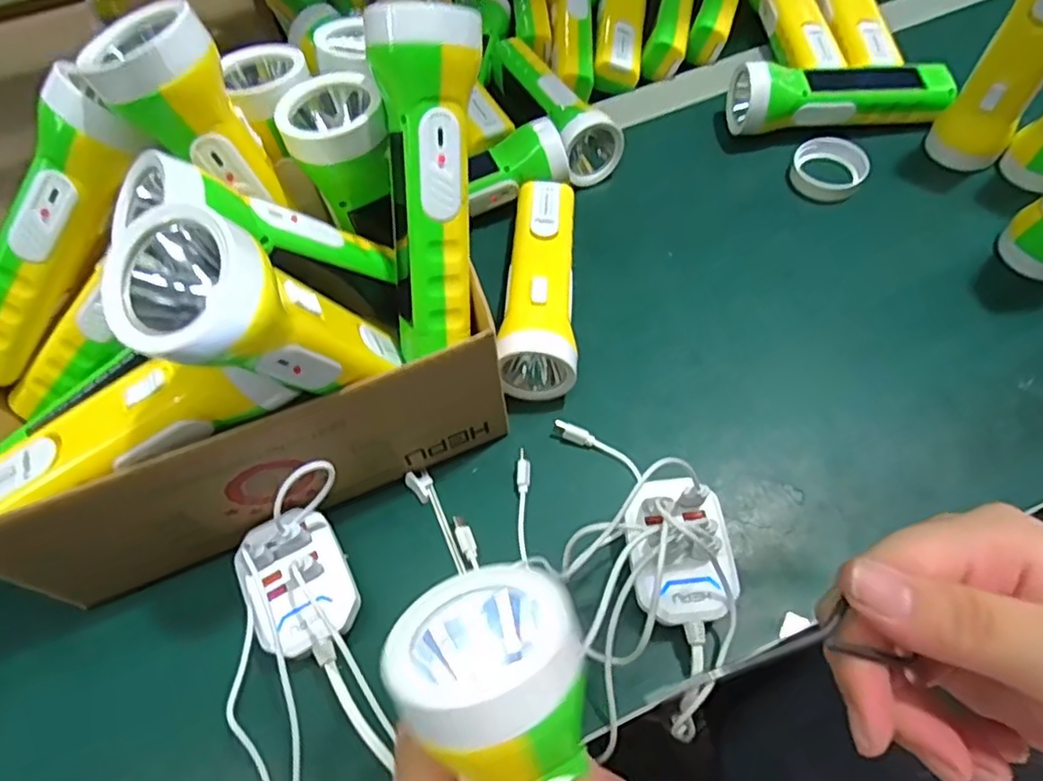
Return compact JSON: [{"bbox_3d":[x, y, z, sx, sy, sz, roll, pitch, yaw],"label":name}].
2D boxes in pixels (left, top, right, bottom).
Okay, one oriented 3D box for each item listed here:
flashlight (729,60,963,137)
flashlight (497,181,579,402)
[{"bbox_3d":[0.251,-0.235,0.498,0.163,0.047,0.057,-1,60,4],"label":"flashlight"},{"bbox_3d":[0.013,-0.074,0.431,0.048,0.044,0.170,0,60,4],"label":"flashlight"}]

